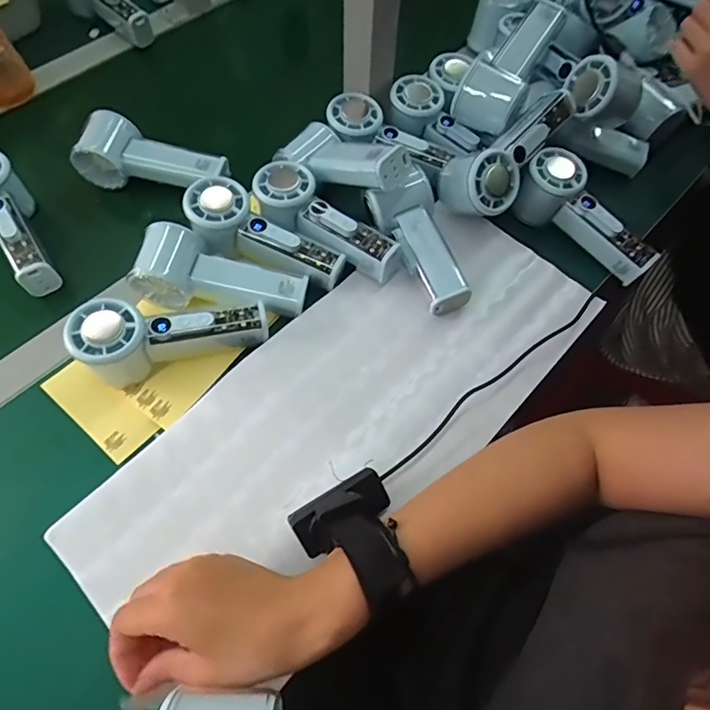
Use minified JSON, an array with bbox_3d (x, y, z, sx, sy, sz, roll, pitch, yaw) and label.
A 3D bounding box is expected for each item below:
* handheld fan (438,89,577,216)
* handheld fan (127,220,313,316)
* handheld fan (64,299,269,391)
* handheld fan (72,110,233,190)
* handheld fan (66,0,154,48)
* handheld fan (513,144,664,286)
[{"bbox_3d":[0.145,-0.205,0.479,0.077,0.060,0.157,32,68,14],"label":"handheld fan"},{"bbox_3d":[-0.121,-0.070,0.443,0.148,0.049,0.057,14,63,-10],"label":"handheld fan"},{"bbox_3d":[-0.154,-0.014,0.412,0.150,0.059,0.053,-7,63,-18],"label":"handheld fan"},{"bbox_3d":[-0.215,-0.205,0.503,0.143,0.042,0.060,16,65,7],"label":"handheld fan"},{"bbox_3d":[-0.327,-0.464,0.632,0.156,0.055,0.053,41,70,4],"label":"handheld fan"},{"bbox_3d":[0.232,-0.139,0.487,0.153,0.056,0.057,43,70,1],"label":"handheld fan"}]

